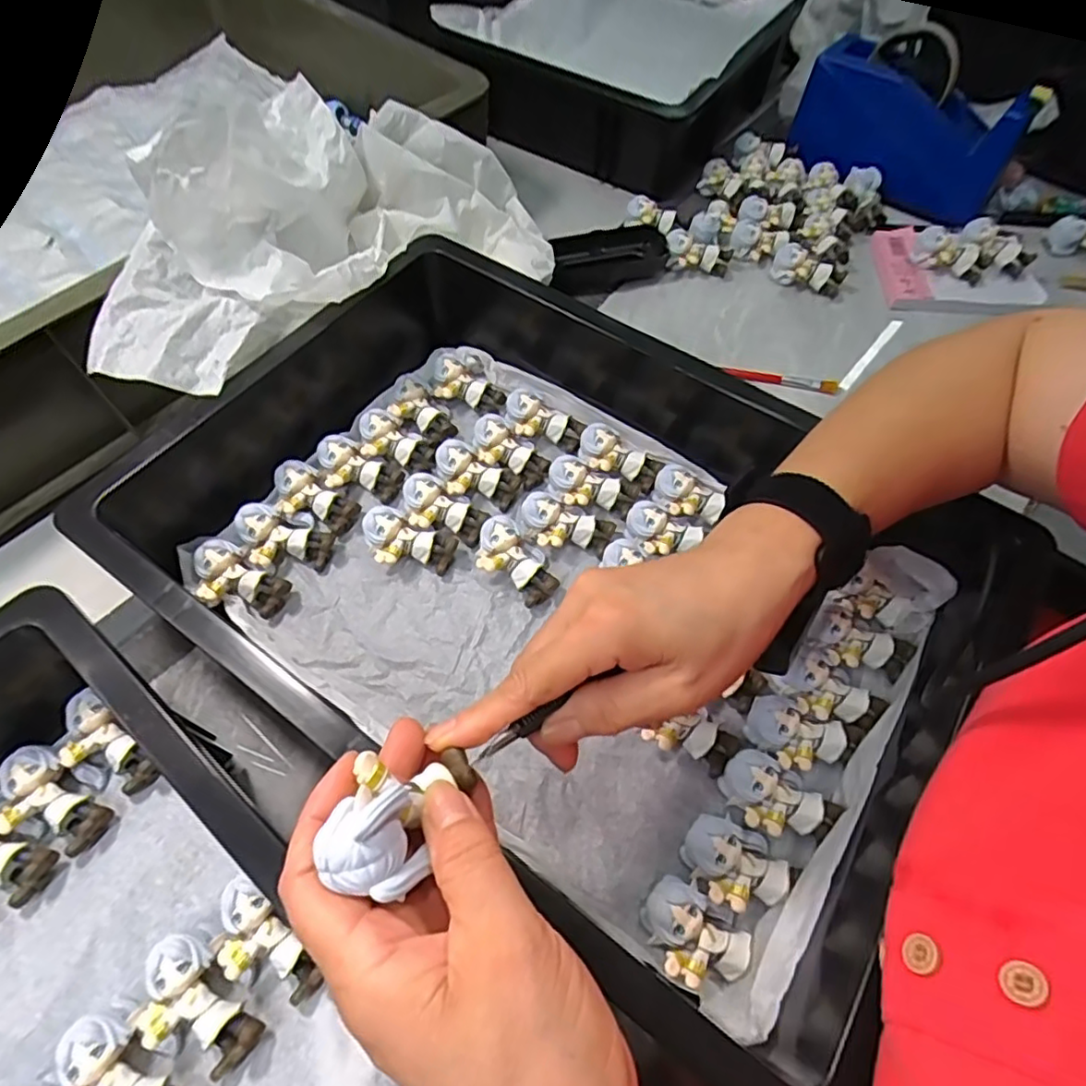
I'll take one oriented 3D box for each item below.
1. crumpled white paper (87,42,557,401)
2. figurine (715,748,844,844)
[{"bbox_3d":[-0.152,-0.230,0.416,0.327,0.142,0.140,-34,67,-19],"label":"crumpled white paper"},{"bbox_3d":[0.128,0.138,0.328,0.061,0.020,0.037,18,61,8],"label":"figurine"}]

